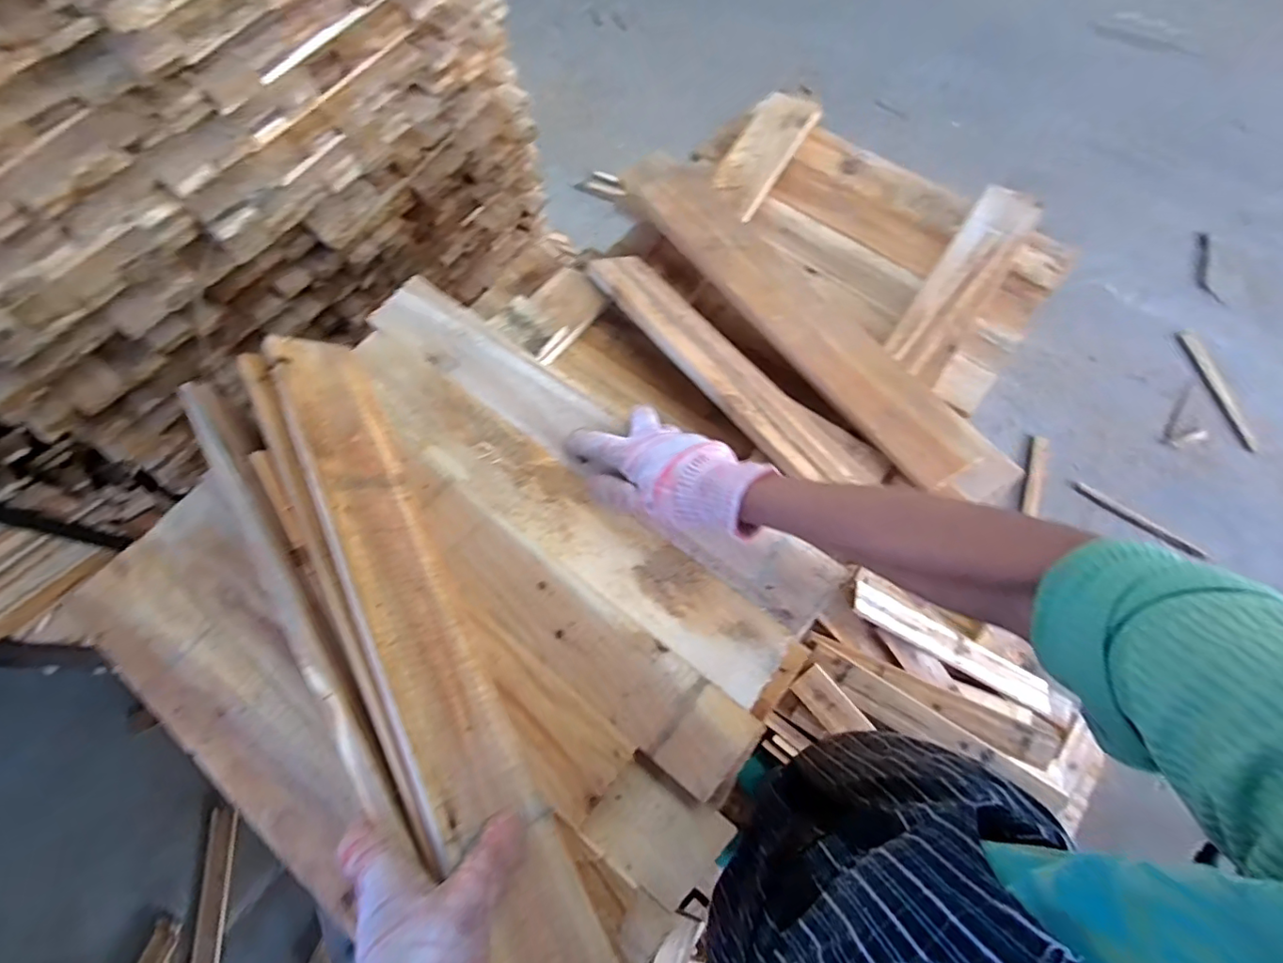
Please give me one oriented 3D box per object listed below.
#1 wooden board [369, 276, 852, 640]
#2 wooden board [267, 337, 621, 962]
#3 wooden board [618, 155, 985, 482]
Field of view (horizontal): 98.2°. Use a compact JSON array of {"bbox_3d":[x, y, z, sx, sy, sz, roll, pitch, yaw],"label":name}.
[{"bbox_3d":[-0.057,-0.047,0.528,0.529,0.011,0.070,37,75,15],"label":"wooden board"},{"bbox_3d":[-0.177,0.083,0.420,0.014,0.091,0.552,-49,64,32],"label":"wooden board"},{"bbox_3d":[0.160,-0.211,0.636,0.087,0.027,0.528,-35,72,-10],"label":"wooden board"}]

